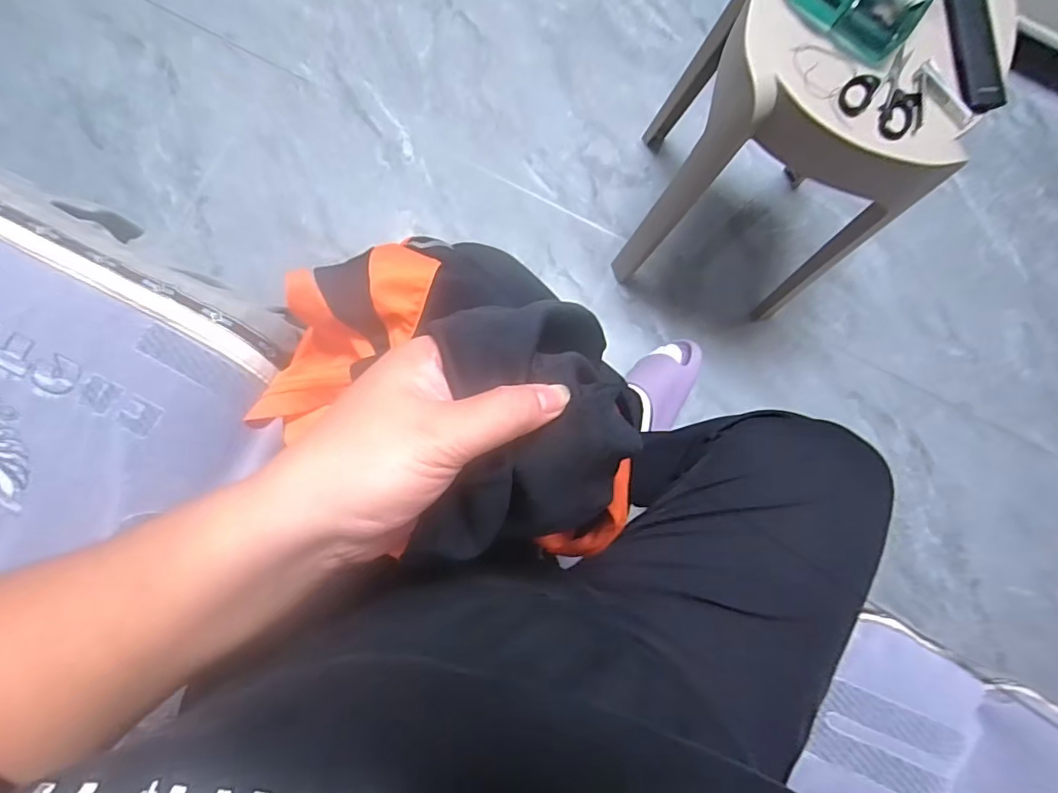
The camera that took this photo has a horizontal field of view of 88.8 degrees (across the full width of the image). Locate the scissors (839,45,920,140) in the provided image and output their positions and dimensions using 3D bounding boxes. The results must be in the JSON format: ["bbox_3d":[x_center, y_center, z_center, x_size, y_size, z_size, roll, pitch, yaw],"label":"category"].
[{"bbox_3d":[0.368,-0.322,0.556,0.078,0.006,0.104,25,82,-2],"label":"scissors"}]

